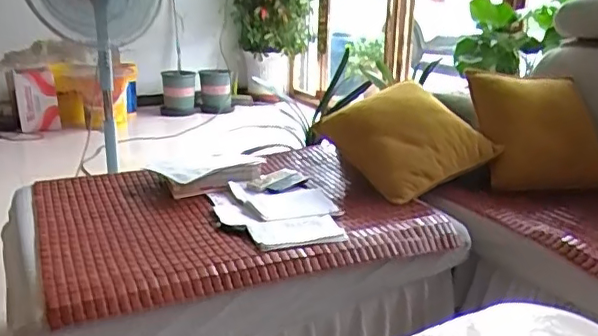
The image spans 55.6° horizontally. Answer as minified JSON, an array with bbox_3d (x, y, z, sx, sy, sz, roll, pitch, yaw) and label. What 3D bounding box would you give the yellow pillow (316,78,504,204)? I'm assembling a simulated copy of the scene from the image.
[{"bbox_3d":[0.292,-0.083,1.606,0.398,0.140,0.350,-24,68,-21],"label":"yellow pillow"}]

